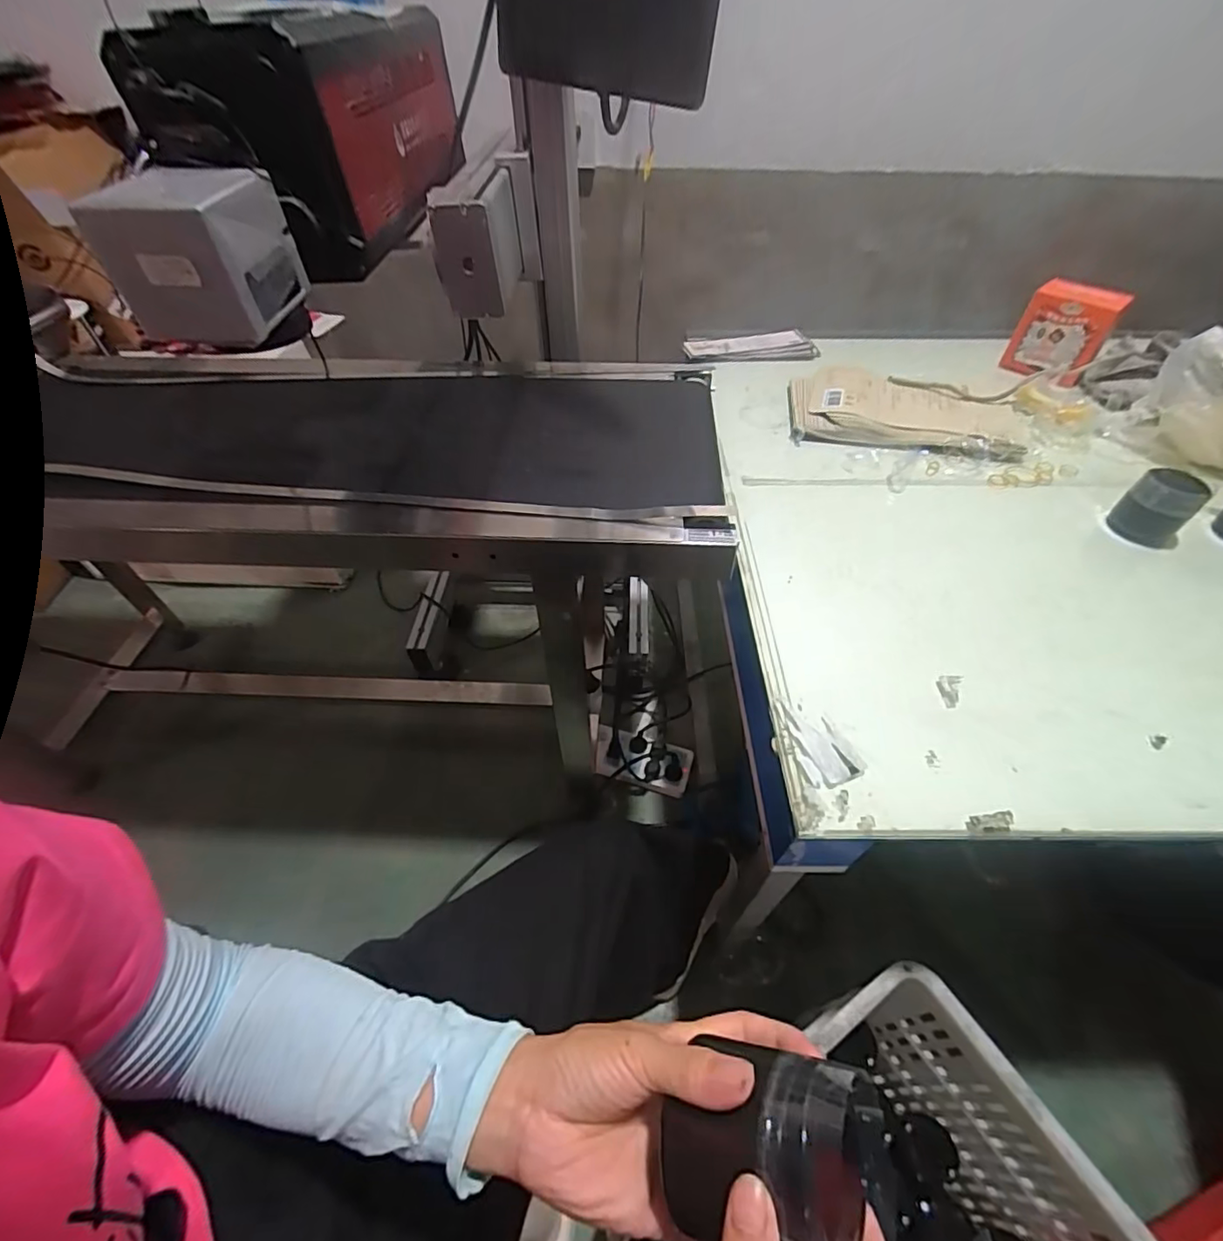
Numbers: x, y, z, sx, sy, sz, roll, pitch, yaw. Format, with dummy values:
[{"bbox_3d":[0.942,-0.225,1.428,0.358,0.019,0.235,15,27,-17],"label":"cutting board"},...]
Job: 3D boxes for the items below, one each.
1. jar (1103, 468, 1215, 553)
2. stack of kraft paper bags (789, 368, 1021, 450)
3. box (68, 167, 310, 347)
[{"bbox_3d":[0.685,-0.143,0.678,0.061,0.075,0.075,-31,56,-26],"label":"jar"},{"bbox_3d":[0.465,-0.332,0.860,0.352,0.035,0.230,14,49,11],"label":"stack of kraft paper bags"},{"bbox_3d":[-0.325,-0.297,0.446,0.118,0.094,0.105,-4,48,-5],"label":"box"}]

